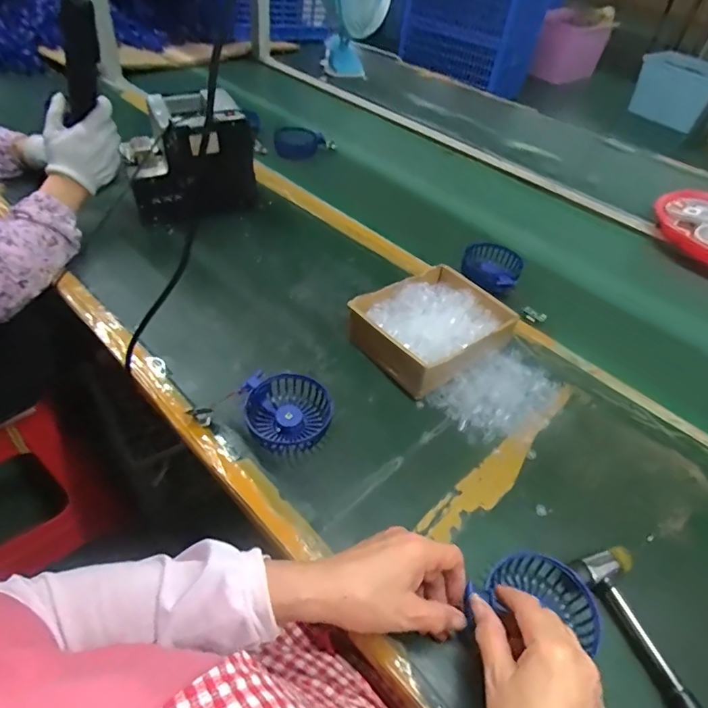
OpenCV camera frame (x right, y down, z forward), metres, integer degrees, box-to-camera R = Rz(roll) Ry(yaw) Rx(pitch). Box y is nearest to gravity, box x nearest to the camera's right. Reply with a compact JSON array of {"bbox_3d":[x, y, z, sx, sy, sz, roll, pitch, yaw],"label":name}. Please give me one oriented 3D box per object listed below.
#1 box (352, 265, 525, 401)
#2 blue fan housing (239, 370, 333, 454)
[{"bbox_3d":[0.098,-0.034,0.635,0.180,0.057,0.143,-24,52,-26],"label":"box"},{"bbox_3d":[-0.072,0.062,0.540,0.086,0.037,0.091,3,46,-3],"label":"blue fan housing"}]

